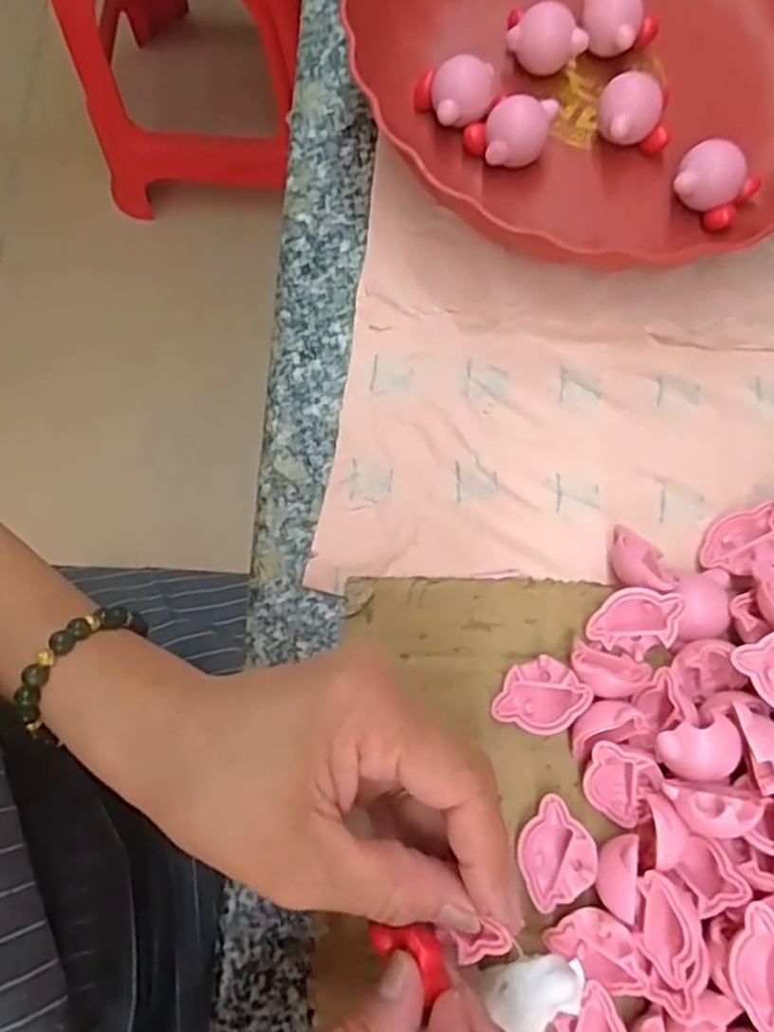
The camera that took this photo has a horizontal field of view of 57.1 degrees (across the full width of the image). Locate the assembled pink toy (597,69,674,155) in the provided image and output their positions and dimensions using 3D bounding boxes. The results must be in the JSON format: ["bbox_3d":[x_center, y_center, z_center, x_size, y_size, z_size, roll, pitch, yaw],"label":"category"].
[{"bbox_3d":[0.114,-0.185,0.332,0.033,0.030,0.027,-11,76,-2],"label":"assembled pink toy"}]

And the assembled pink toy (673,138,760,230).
[{"bbox_3d":[0.152,-0.152,0.332,0.033,0.026,0.032,0,76,1],"label":"assembled pink toy"}]

